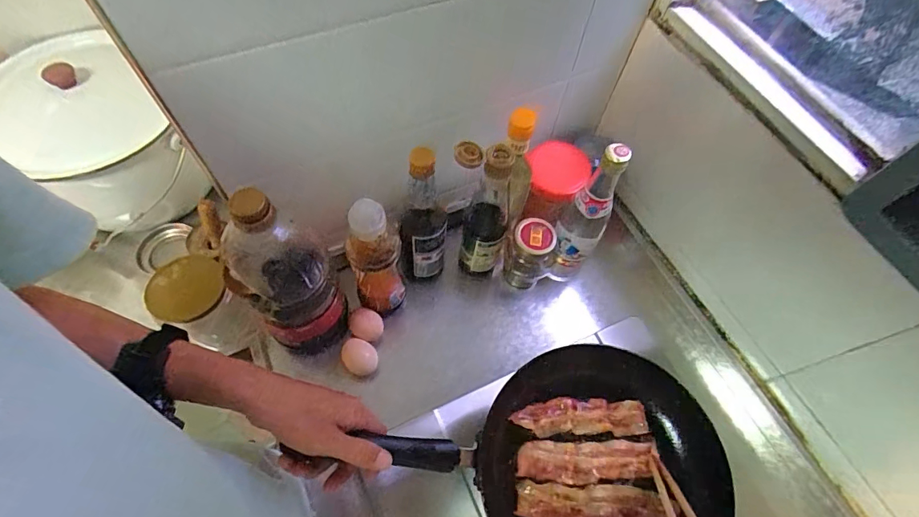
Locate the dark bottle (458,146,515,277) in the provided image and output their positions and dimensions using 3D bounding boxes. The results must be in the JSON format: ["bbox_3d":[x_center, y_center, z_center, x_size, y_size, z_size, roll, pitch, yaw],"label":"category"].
[{"bbox_3d":[0.039,-0.054,0.635,0.062,0.257,0.061,11,62,2],"label":"dark bottle"}]

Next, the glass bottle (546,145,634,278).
[{"bbox_3d":[0.172,-0.045,0.630,0.064,0.294,0.065,32,64,13],"label":"glass bottle"}]

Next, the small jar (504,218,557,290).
[{"bbox_3d":[0.103,0.000,0.675,0.069,0.129,0.058,18,62,6],"label":"small jar"}]

